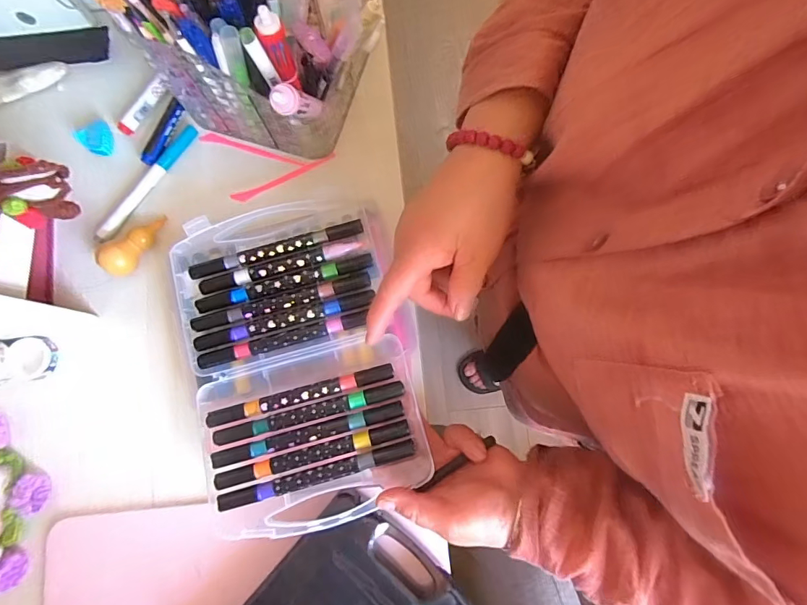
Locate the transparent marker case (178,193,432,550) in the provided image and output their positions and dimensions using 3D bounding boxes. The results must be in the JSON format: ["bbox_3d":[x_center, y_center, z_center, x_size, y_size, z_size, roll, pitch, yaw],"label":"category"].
[{"bbox_3d":[-0.084,0.042,0.350,0.166,0.032,0.244,-13,79,-1],"label":"transparent marker case"}]

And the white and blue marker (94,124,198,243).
[{"bbox_3d":[-0.239,-0.112,0.410,0.015,0.010,0.135,33,82,7],"label":"white and blue marker"}]

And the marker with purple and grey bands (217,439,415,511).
[{"bbox_3d":[-0.063,0.127,0.326,0.146,0.014,0.012,-16,80,-2],"label":"marker with purple and grey bands"}]

